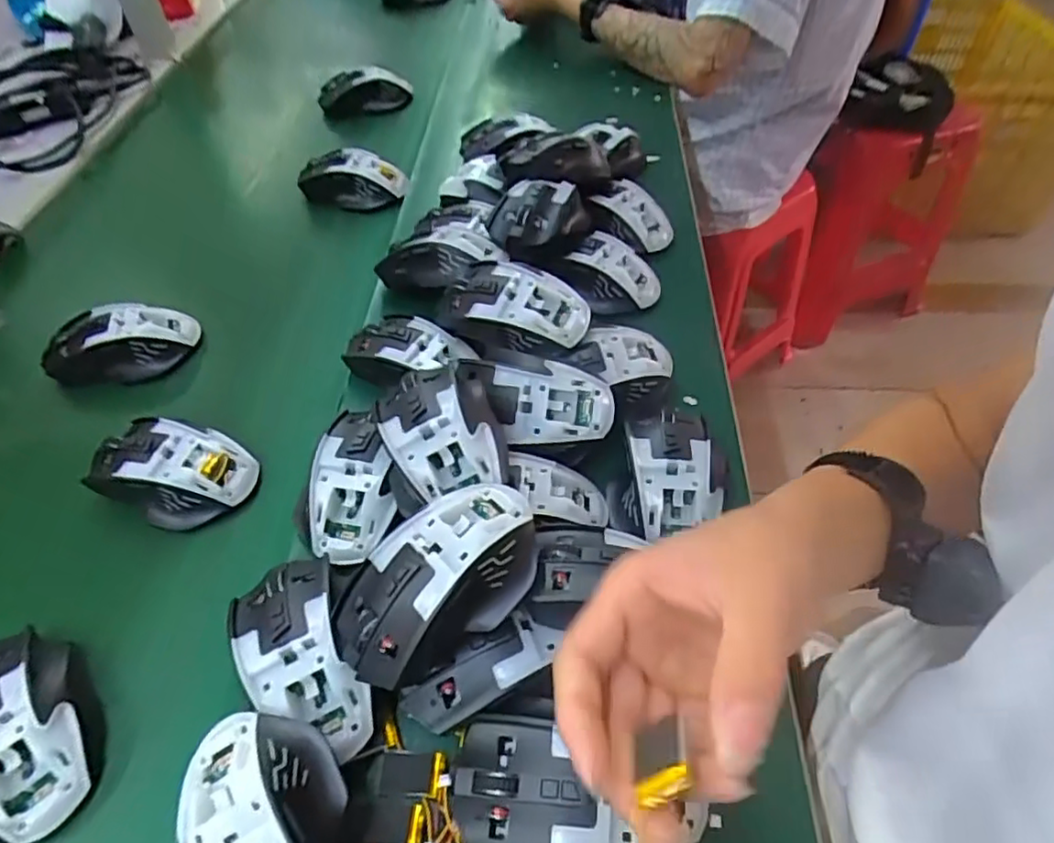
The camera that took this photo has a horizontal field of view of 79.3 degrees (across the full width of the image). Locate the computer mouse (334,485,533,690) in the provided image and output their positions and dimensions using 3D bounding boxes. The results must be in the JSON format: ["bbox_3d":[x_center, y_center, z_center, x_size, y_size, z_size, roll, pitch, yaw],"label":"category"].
[{"bbox_3d":[-0.043,0.080,0.324,0.113,0.049,0.065,-36,58,-23],"label":"computer mouse"}]

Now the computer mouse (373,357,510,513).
[{"bbox_3d":[-0.055,0.004,0.396,0.072,0.043,0.096,-10,51,-6],"label":"computer mouse"}]

